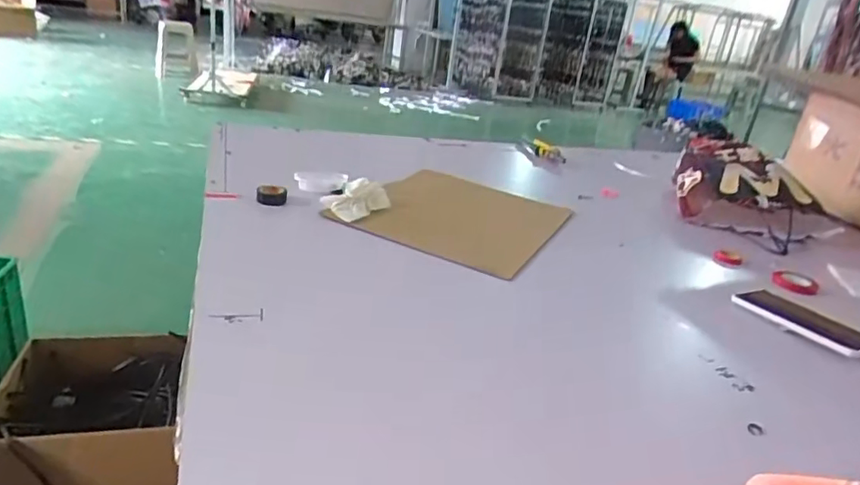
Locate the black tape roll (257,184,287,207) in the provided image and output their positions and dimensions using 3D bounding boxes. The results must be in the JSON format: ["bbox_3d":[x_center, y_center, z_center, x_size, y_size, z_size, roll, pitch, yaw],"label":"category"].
[{"bbox_3d":[-0.237,-0.071,0.870,0.043,0.024,0.043,1,24,-17],"label":"black tape roll"}]

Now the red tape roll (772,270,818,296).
[{"bbox_3d":[0.564,0.061,0.899,0.061,0.012,0.075,23,26,34],"label":"red tape roll"}]

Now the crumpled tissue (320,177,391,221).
[{"bbox_3d":[-0.114,-0.069,0.899,0.072,0.036,0.117,19,25,24],"label":"crumpled tissue"}]

